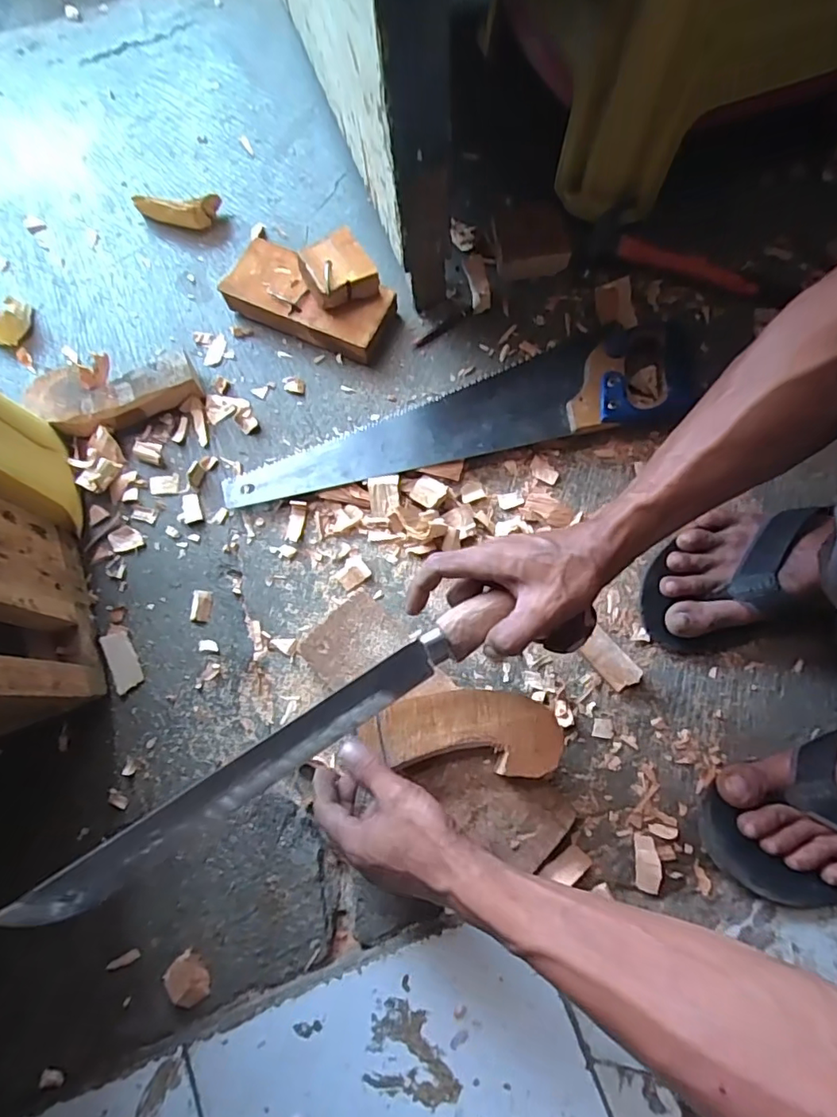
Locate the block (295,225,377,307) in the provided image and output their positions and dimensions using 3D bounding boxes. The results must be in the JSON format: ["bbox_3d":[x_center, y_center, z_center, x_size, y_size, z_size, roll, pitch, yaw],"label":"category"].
[{"bbox_3d":[-0.084,-0.300,0.577,0.064,0.038,0.065,-28,77,-6],"label":"block"}]

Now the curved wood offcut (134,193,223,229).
[{"bbox_3d":[-0.285,-0.409,0.649,0.098,0.027,0.030,1,76,1],"label":"curved wood offcut"}]

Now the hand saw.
[{"bbox_3d":[0.042,-0.156,0.573,0.484,0.032,0.113,-11,76,-2],"label":"hand saw"}]

